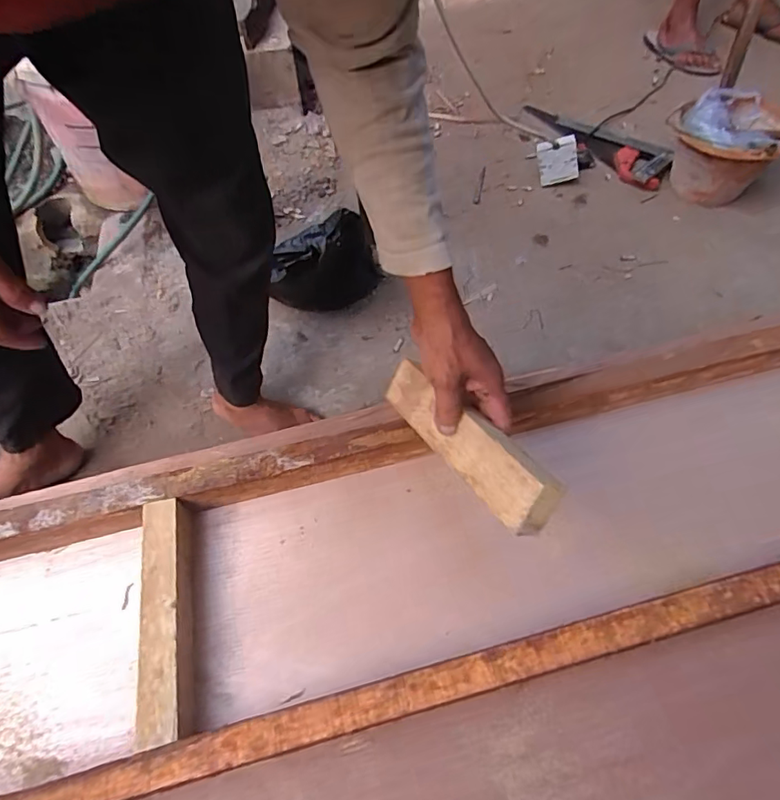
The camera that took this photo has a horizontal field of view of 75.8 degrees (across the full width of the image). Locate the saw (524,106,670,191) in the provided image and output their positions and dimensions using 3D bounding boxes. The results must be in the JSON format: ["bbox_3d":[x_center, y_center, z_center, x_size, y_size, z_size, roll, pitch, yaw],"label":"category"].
[{"bbox_3d":[0.531,-0.688,1.318,0.098,0.054,0.481,-28,60,-16],"label":"saw"}]

